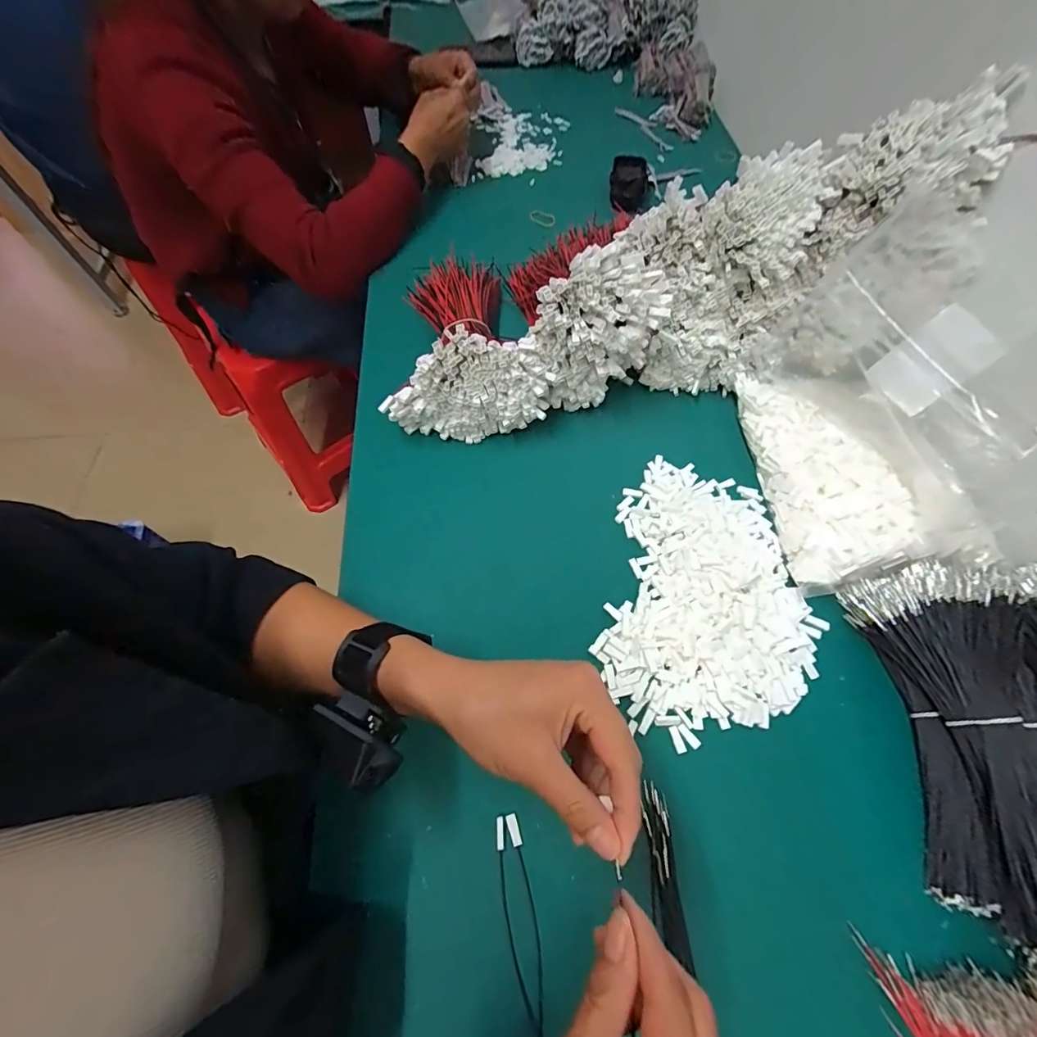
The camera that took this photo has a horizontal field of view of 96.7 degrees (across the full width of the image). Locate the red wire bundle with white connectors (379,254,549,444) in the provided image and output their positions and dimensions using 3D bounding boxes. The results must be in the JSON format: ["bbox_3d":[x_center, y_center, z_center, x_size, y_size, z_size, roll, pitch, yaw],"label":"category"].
[{"bbox_3d":[-0.071,-0.216,0.500,0.156,0.096,0.260,-9,62,-4],"label":"red wire bundle with white connectors"}]

